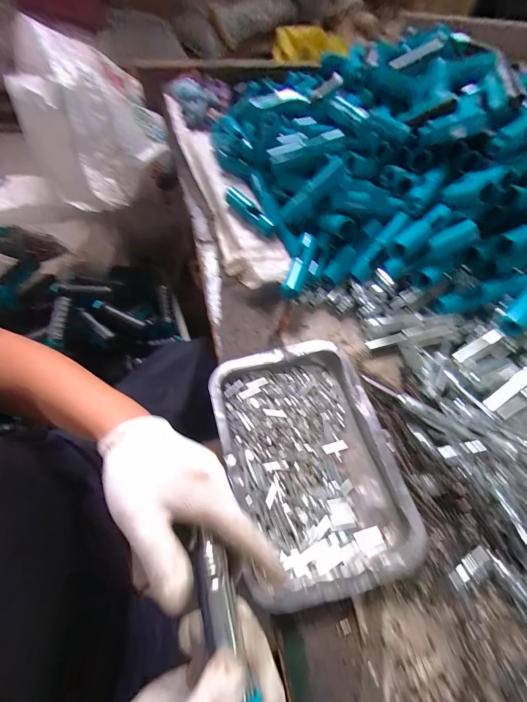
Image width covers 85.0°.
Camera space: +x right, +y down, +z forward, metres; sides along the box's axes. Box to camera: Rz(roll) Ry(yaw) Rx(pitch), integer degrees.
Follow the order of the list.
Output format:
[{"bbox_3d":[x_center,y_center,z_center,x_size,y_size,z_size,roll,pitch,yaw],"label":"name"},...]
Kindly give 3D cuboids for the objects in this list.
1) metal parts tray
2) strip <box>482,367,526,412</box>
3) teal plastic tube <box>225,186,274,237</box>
[{"bbox_3d":[0.047,0.115,0.331,0.180,0.035,0.257,-11,59,-12],"label":"metal parts tray"},{"bbox_3d":[0.348,0.036,0.383,0.132,0.005,0.018,-35,65,-4],"label":"strip"},{"bbox_3d":[-0.026,-0.255,0.526,0.022,0.031,0.119,-36,67,-24],"label":"teal plastic tube"}]

